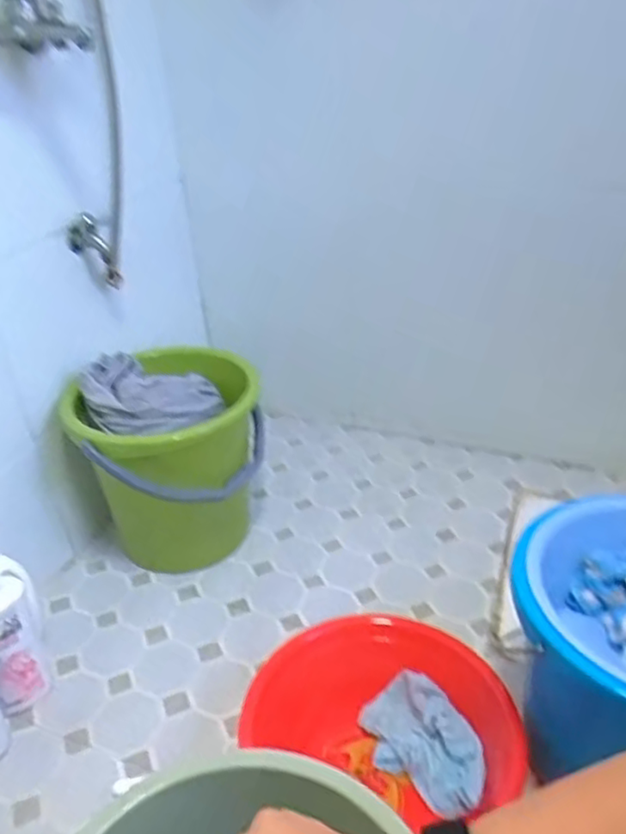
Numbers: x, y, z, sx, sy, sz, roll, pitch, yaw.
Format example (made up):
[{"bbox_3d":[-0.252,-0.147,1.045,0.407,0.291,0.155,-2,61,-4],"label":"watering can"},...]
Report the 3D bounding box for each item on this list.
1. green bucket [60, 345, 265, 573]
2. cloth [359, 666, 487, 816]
[{"bbox_3d":[-0.244,0.087,1.137,0.293,0.352,0.279,-2,32,1],"label":"green bucket"},{"bbox_3d":[0.144,0.423,0.846,0.117,0.027,0.182,-42,42,-14],"label":"cloth"}]

